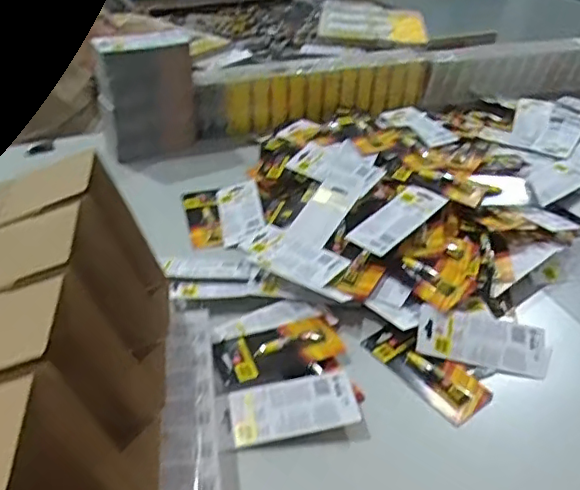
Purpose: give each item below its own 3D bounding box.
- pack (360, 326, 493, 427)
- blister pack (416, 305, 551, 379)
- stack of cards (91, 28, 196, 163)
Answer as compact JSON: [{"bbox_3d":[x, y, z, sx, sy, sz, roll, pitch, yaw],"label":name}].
[{"bbox_3d":[0.168,0.148,0.713,0.067,0.020,0.153,-28,47,-33],"label":"pack"},{"bbox_3d":[0.243,0.122,0.734,0.157,0.027,0.075,10,39,8],"label":"blister pack"},{"bbox_3d":[-0.264,-0.277,1.069,0.163,0.206,0.103,-17,42,-23],"label":"stack of cards"}]

